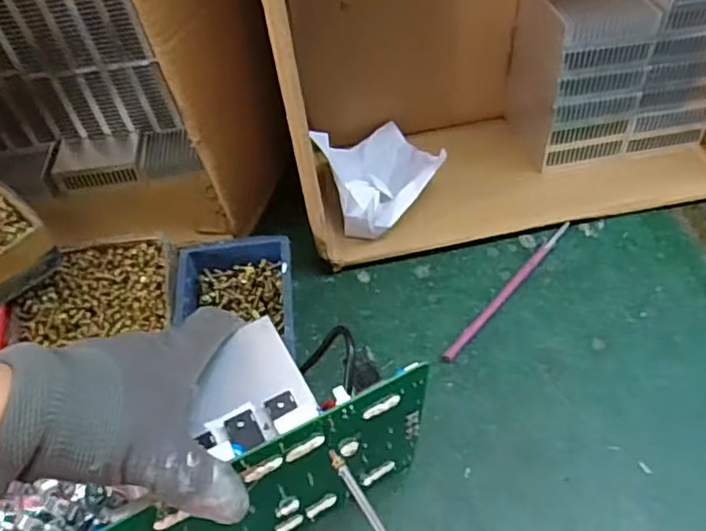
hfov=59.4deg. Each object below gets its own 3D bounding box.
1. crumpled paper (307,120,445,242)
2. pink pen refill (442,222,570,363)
[{"bbox_3d":[0.025,-0.092,0.602,0.107,0.068,0.142,-20,52,-10],"label":"crumpled paper"},{"bbox_3d":[0.137,0.019,0.537,0.009,0.006,0.182,34,62,28],"label":"pink pen refill"}]

